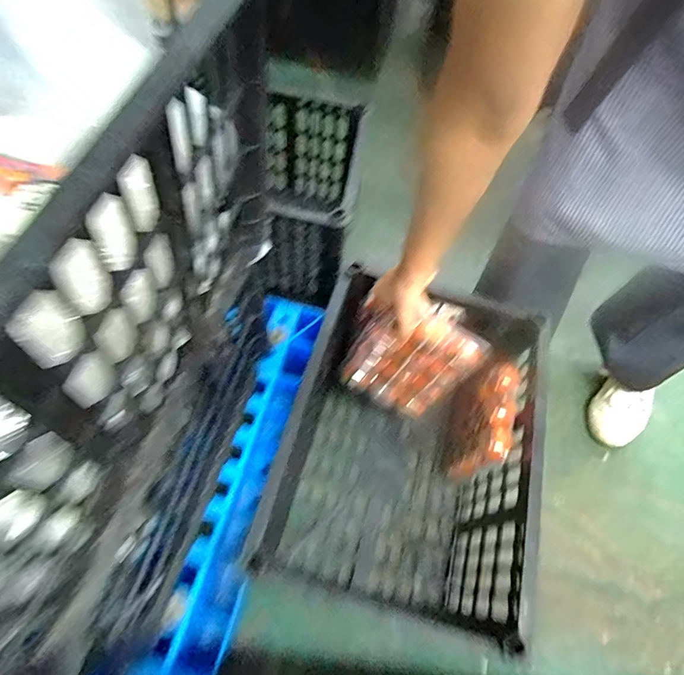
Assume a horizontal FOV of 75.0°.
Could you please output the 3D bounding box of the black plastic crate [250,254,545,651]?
[{"bbox_3d":[0.097,0.200,0.740,0.329,0.300,0.438,17,62,5],"label":"black plastic crate"}]

